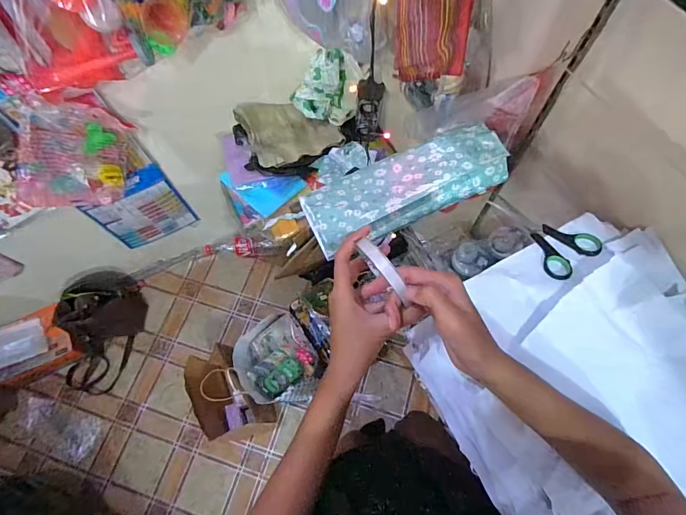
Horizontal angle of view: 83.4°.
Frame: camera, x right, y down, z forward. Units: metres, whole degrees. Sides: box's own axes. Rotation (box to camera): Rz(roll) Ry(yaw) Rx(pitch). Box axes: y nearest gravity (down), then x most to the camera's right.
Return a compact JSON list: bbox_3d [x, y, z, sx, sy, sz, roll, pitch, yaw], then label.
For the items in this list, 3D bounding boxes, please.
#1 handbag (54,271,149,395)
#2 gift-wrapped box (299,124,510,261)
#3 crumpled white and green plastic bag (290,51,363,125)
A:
[{"bbox_3d":[-0.851,0.243,1.326,0.168,0.229,0.401,18,69,9],"label":"handbag"},{"bbox_3d":[0.088,-0.102,0.528,0.281,0.037,0.097,-24,69,-8],"label":"gift-wrapped box"},{"bbox_3d":[-0.047,-0.442,1.006,0.178,0.176,0.075,3,68,3],"label":"crumpled white and green plastic bag"}]

